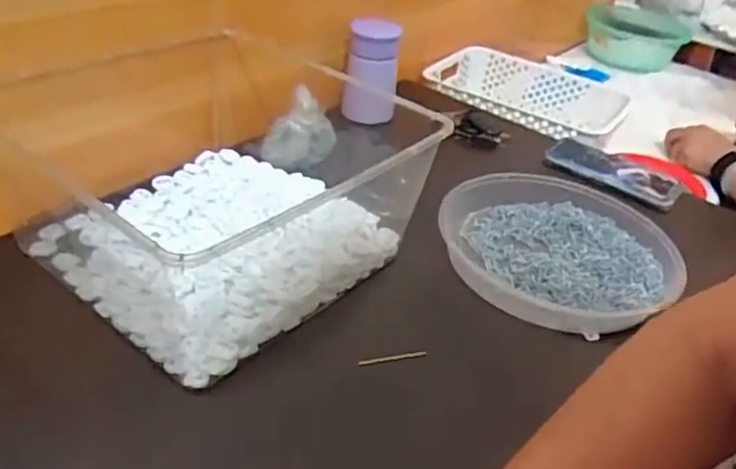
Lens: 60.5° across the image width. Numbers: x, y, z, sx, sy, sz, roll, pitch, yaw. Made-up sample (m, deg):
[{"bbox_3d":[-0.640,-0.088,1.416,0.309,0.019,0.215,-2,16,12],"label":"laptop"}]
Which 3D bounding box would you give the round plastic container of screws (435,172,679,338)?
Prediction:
[{"bbox_3d":[0.187,0.014,0.629,0.219,0.040,0.237,6,36,-4],"label":"round plastic container of screws"}]

